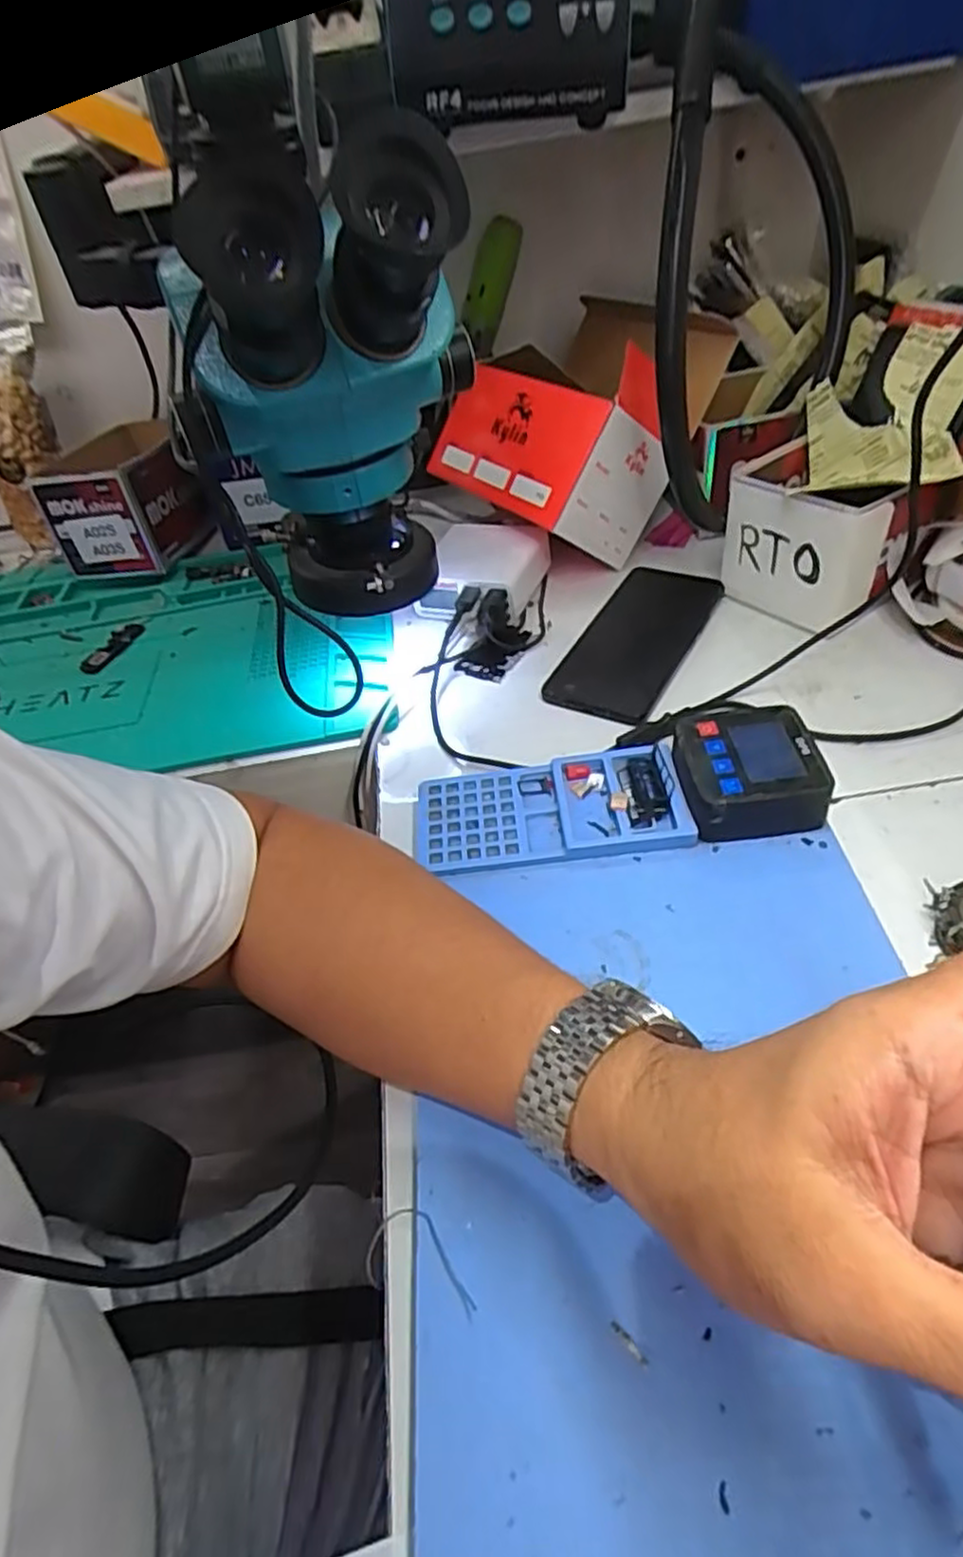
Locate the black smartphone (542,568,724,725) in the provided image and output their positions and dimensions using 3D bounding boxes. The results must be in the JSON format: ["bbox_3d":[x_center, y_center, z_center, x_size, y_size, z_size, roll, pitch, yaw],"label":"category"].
[{"bbox_3d":[0.114,-0.102,0.516,0.075,0.012,0.172,18,51,26],"label":"black smartphone"}]

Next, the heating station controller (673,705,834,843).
[{"bbox_3d":[0.142,-0.002,0.399,0.072,0.036,0.066,-9,44,1],"label":"heating station controller"}]

